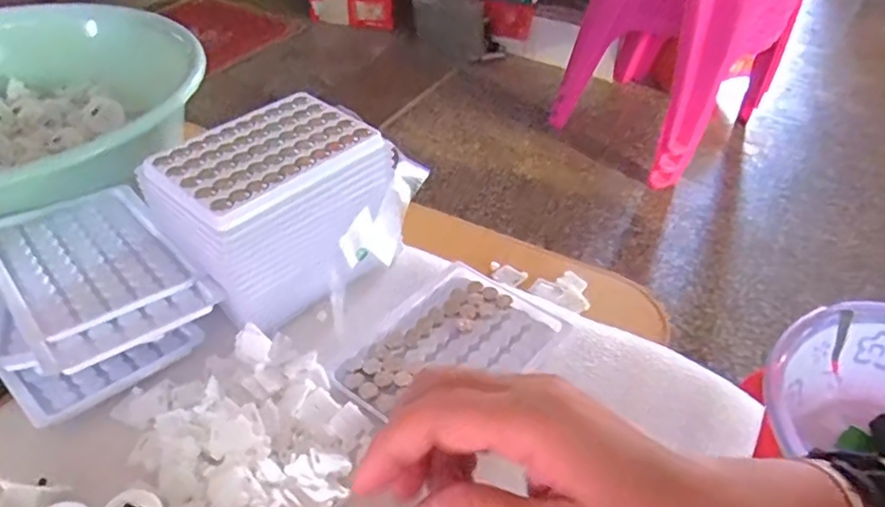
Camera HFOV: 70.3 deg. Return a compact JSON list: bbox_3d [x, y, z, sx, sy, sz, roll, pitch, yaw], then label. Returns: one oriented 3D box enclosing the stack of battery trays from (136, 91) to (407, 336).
[{"bbox_3d":[-0.102,-0.031,0.402,0.110,0.074,0.134,31,50,28],"label":"stack of battery trays"}]

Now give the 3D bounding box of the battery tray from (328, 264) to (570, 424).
[{"bbox_3d":[0.006,0.060,0.387,0.090,0.016,0.126,27,48,25],"label":"battery tray"}]

